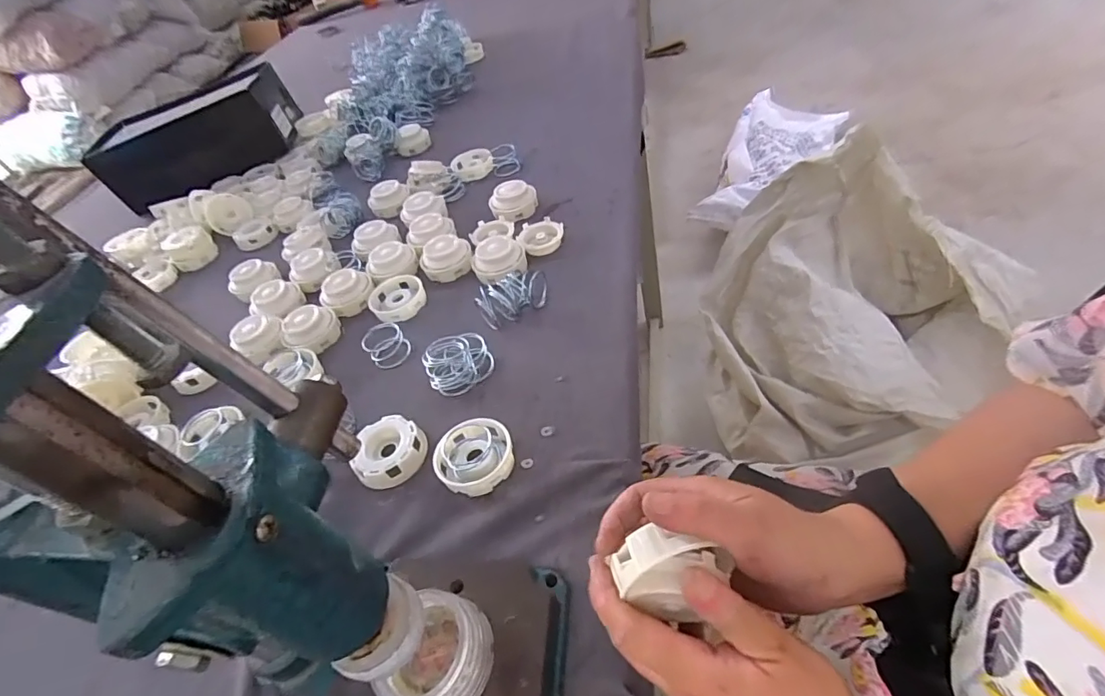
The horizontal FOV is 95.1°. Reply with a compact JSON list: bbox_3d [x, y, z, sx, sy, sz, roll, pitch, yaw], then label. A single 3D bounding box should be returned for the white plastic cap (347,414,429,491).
[{"bbox_3d":[-0.148,0.089,0.450,0.061,0.021,0.065,0,45,0],"label":"white plastic cap"}]

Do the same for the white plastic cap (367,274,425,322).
[{"bbox_3d":[-0.188,-0.060,0.613,0.064,0.024,0.068,0,45,0],"label":"white plastic cap"}]

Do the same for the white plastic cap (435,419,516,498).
[{"bbox_3d":[-0.067,0.092,0.430,0.064,0.021,0.064,0,45,0],"label":"white plastic cap"}]

